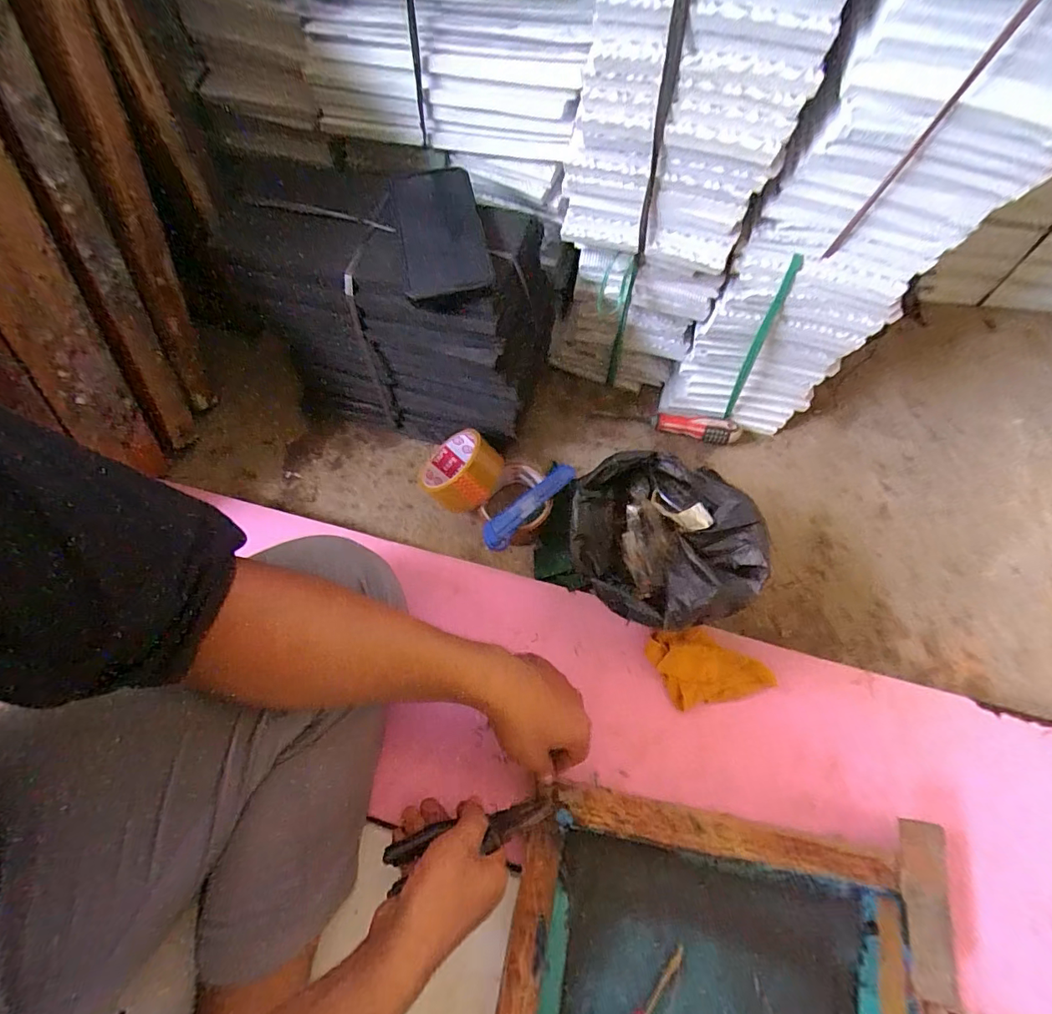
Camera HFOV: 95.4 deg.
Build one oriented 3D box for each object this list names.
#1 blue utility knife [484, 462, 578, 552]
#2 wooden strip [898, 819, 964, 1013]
[{"bbox_3d":[0.005,-0.003,0.544,0.132,0.014,0.031,-42,73,-13],"label":"blue utility knife"},{"bbox_3d":[0.340,0.339,0.404,0.030,0.018,0.126,11,70,7],"label":"wooden strip"}]

